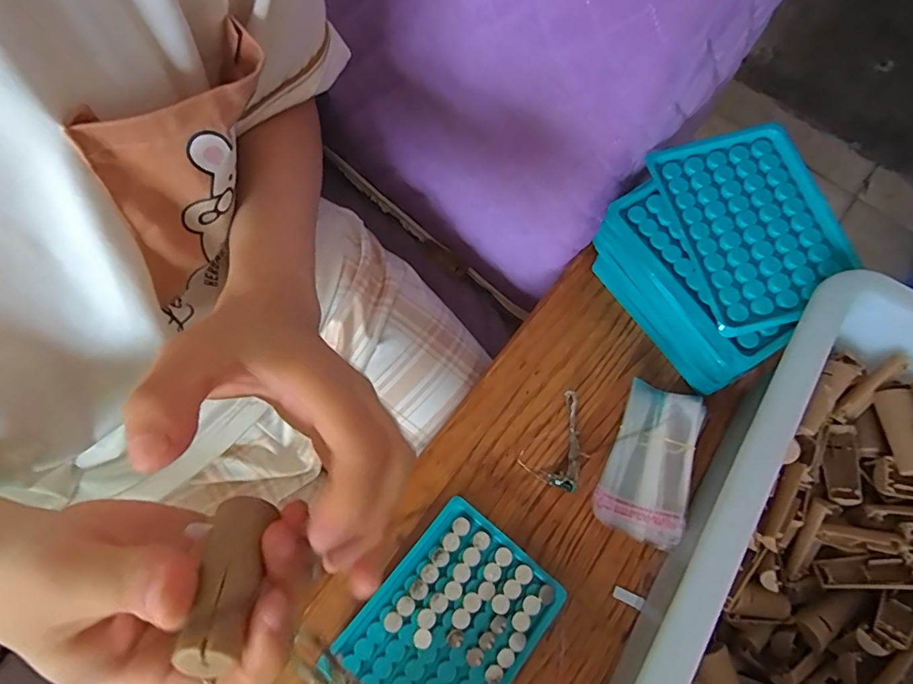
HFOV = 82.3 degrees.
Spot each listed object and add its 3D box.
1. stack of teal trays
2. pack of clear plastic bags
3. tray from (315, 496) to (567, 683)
[{"bbox_3d":[0.179,-0.055,0.375,0.125,0.112,0.141,-30,74,-11],"label":"stack of teal trays"},{"bbox_3d":[0.140,0.084,0.373,0.059,0.017,0.107,24,72,7],"label":"pack of clear plastic bags"},{"bbox_3d":[-0.006,0.179,0.330,0.094,0.019,0.128,38,74,11],"label":"tray"}]

